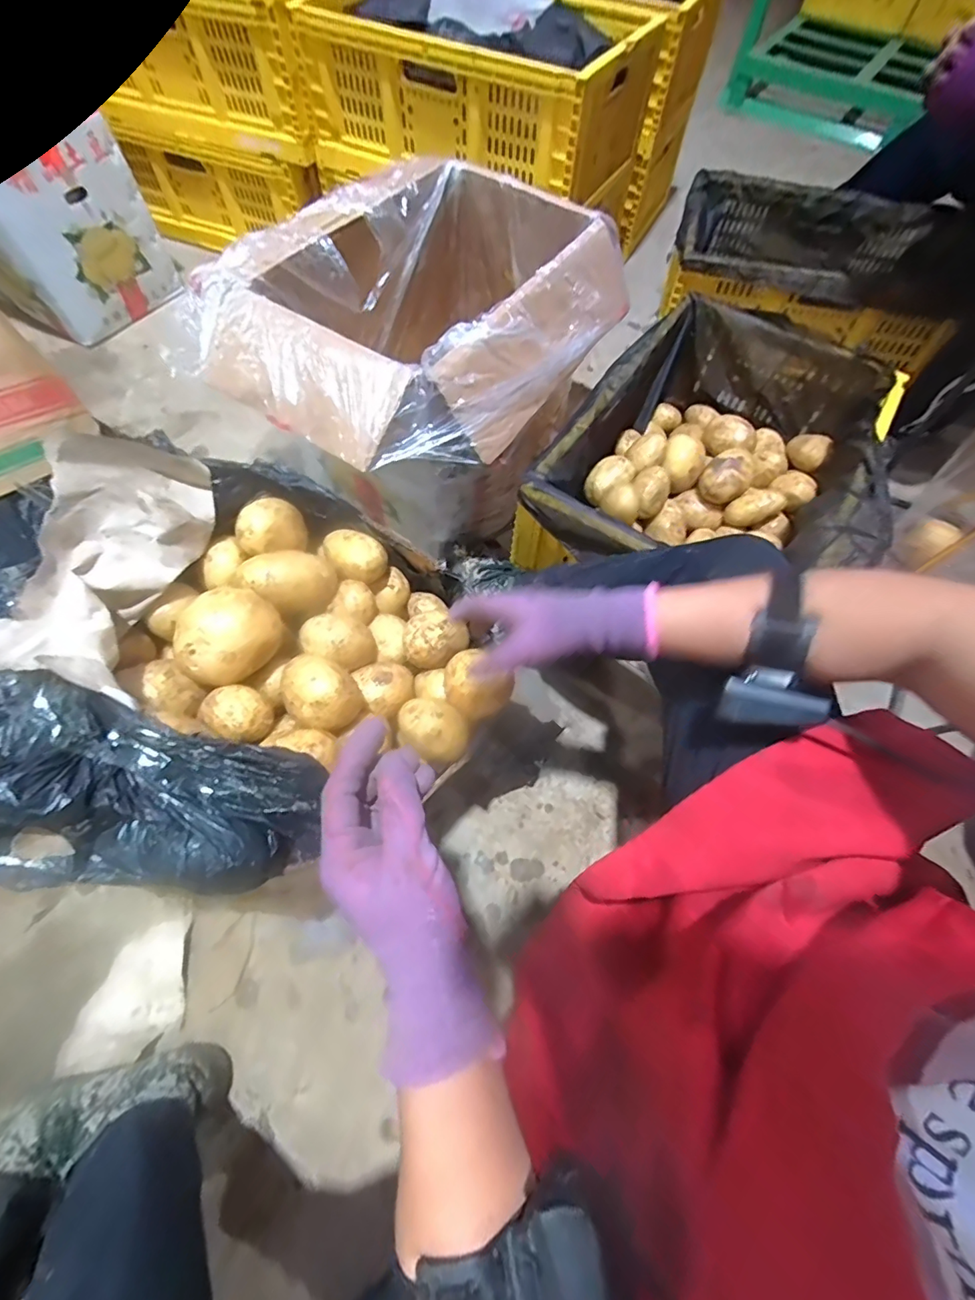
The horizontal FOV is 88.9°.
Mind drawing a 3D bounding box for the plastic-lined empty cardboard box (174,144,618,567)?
[{"bbox_3d":[-0.087,-0.440,0.789,0.426,0.320,0.570,33,67,13],"label":"plastic-lined empty cardboard box"}]

